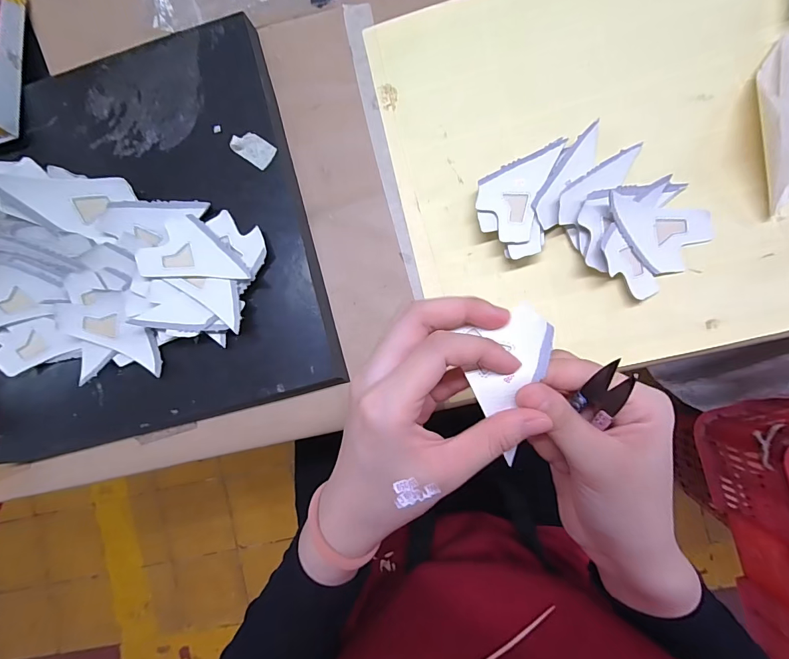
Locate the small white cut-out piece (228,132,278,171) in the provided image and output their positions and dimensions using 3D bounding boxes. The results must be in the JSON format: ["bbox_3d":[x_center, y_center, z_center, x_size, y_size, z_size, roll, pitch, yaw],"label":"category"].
[{"bbox_3d":[-0.111,-0.142,0.317,0.032,0.004,0.020,36,90,-4],"label":"small white cut-out piece"}]

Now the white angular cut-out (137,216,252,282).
[{"bbox_3d":[-0.150,-0.062,0.305,0.082,0.009,0.046,2,89,6],"label":"white angular cut-out"}]

